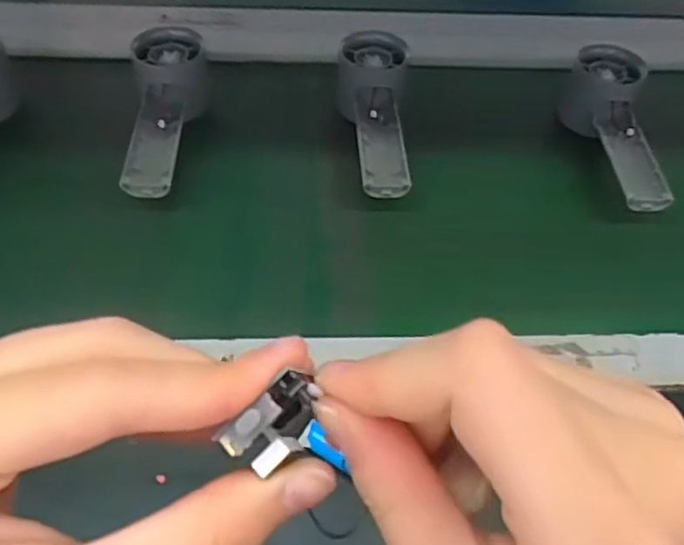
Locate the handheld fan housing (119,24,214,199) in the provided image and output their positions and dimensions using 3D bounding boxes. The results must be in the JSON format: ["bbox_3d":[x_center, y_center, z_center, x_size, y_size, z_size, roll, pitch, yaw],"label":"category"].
[{"bbox_3d":[-0.131,-0.120,0.511,0.055,0.047,0.159,-2,52,-5],"label":"handheld fan housing"}]

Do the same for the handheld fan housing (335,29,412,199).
[{"bbox_3d":[0.025,-0.117,0.515,0.059,0.047,0.152,3,52,-1],"label":"handheld fan housing"}]

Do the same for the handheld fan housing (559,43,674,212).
[{"bbox_3d":[0.214,-0.106,0.529,0.058,0.058,0.158,1,52,-3],"label":"handheld fan housing"}]

